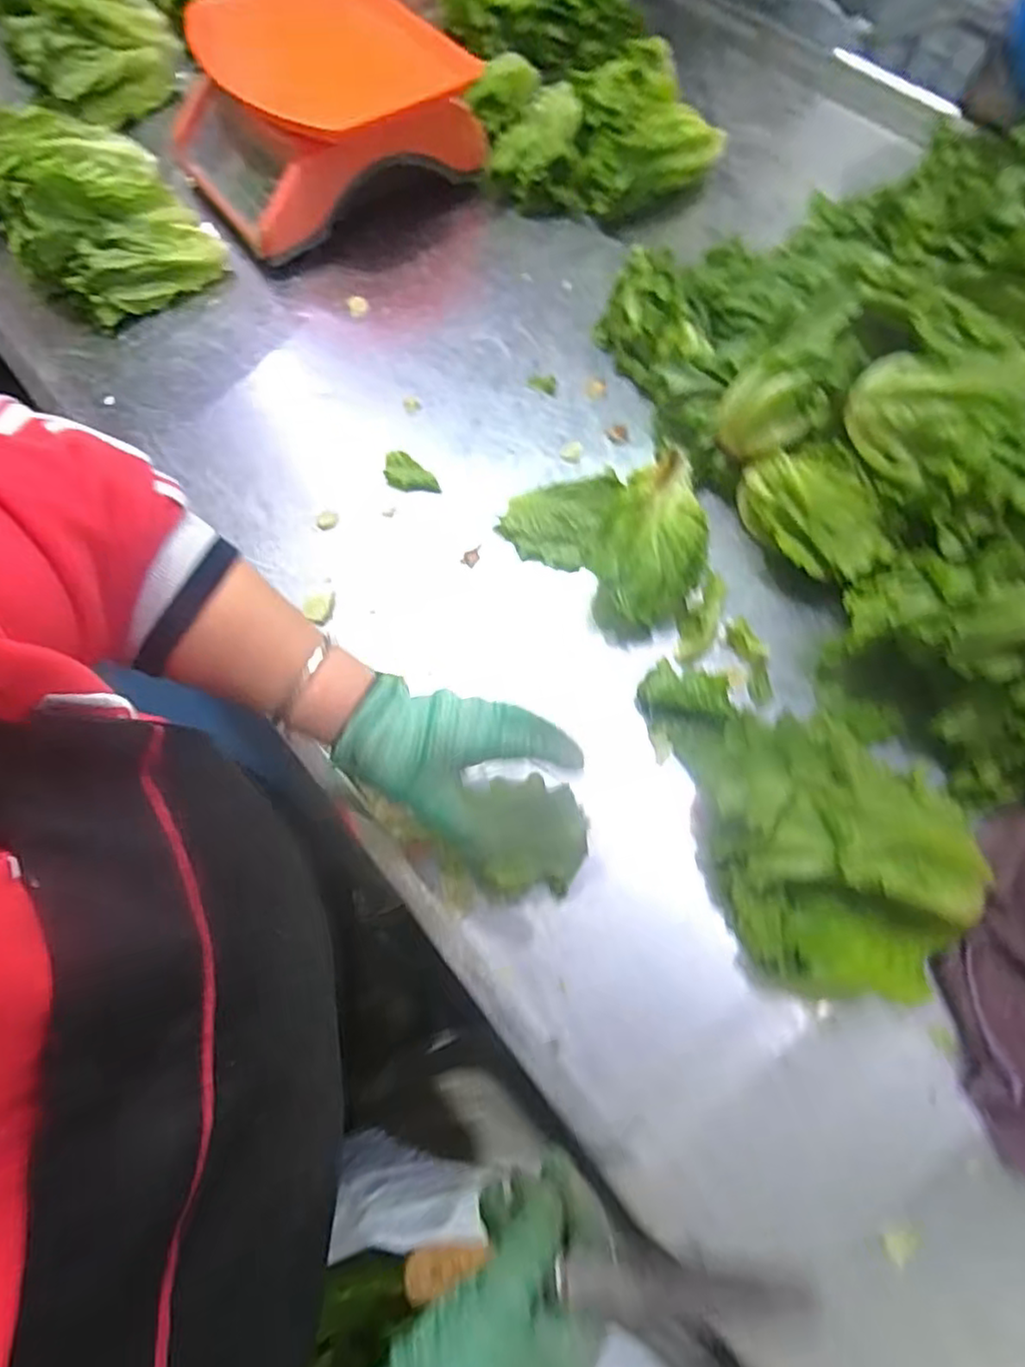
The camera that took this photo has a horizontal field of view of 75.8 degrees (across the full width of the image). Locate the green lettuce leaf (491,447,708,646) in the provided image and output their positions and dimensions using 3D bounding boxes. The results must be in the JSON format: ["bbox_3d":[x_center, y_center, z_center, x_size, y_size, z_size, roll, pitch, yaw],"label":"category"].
[{"bbox_3d":[0.102,-0.140,0.570,0.163,0.045,0.166,-39,71,-16],"label":"green lettuce leaf"}]

